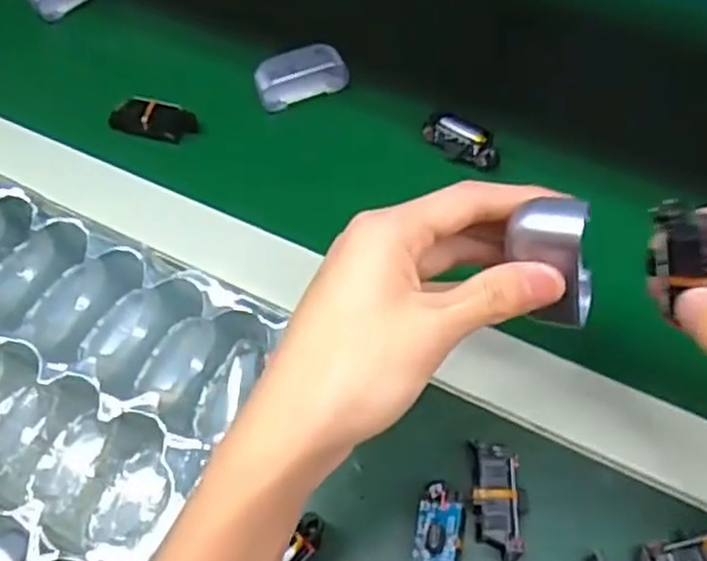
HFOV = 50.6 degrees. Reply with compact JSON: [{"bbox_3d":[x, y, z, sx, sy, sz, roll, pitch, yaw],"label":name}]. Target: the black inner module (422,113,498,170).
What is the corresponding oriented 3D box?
[{"bbox_3d":[0.068,-0.087,0.460,0.050,0.017,0.019,30,66,21],"label":"black inner module"}]

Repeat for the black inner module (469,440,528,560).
[{"bbox_3d":[0.068,0.104,0.348,0.026,0.021,0.053,0,59,5],"label":"black inner module"}]

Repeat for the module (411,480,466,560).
[{"bbox_3d":[0.038,0.121,0.337,0.021,0.022,0.054,6,60,8],"label":"module"}]

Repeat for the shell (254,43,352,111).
[{"bbox_3d":[-0.036,-0.138,0.502,0.061,0.022,0.028,-23,60,-9],"label":"shell"}]

